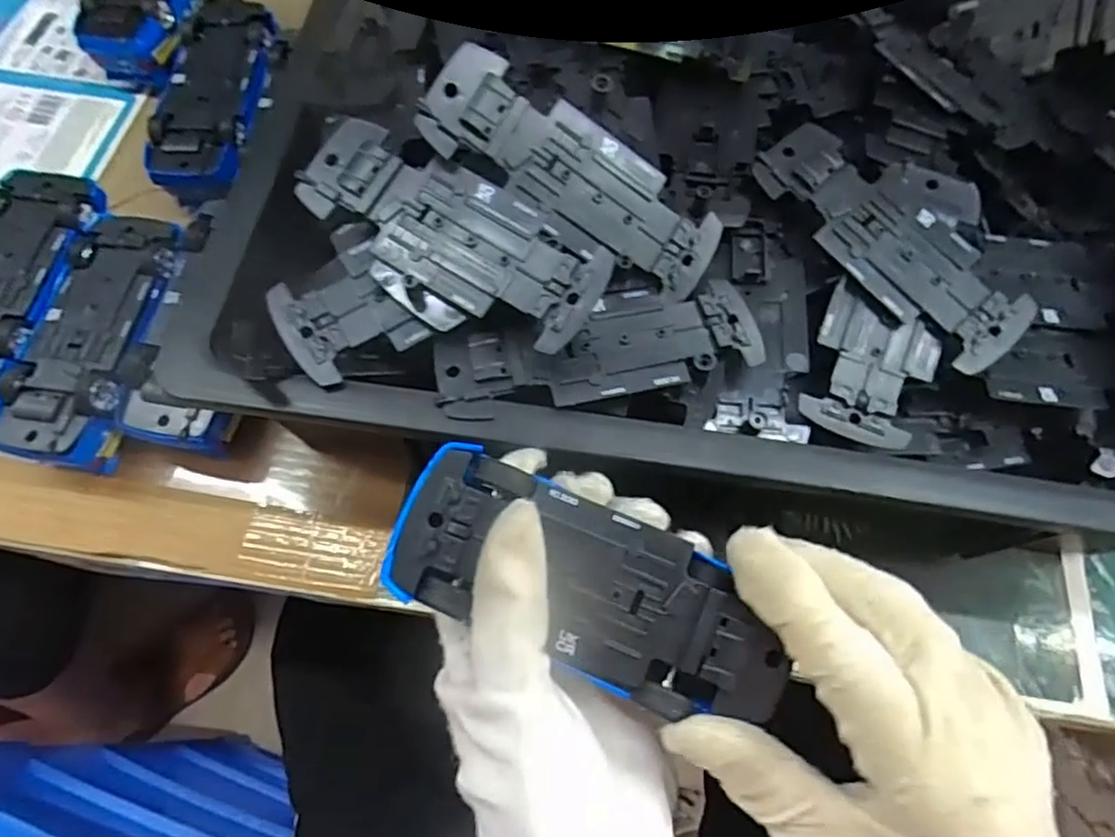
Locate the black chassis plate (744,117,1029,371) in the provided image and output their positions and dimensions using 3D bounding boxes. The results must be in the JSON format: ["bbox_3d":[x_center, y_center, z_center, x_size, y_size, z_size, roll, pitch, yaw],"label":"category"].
[{"bbox_3d":[0.141,-0.076,0.279,0.048,0.017,0.126,-36,71,-17],"label":"black chassis plate"}]

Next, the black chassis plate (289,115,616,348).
[{"bbox_3d":[-0.043,-0.073,0.254,0.128,0.005,0.046,32,84,9],"label":"black chassis plate"}]

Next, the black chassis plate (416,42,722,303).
[{"bbox_3d":[0.007,-0.096,0.262,0.128,0.006,0.045,32,85,-12],"label":"black chassis plate"}]

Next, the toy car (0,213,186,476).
[{"bbox_3d":[-0.222,-0.035,0.331,0.062,0.046,0.128,9,65,2],"label":"toy car"}]

